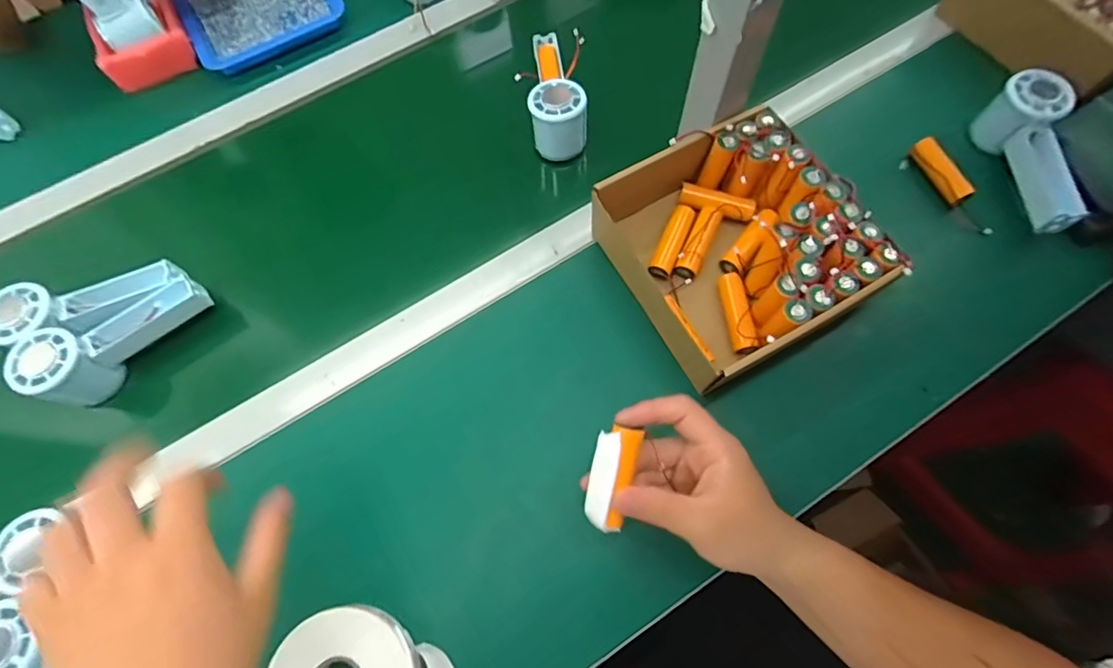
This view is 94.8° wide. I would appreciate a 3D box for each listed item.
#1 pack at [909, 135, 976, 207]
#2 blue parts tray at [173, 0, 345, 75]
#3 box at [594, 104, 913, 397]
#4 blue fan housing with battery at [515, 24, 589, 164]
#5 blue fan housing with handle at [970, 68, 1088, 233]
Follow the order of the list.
[{"bbox_3d":[0.376,-0.161,0.500,0.023,0.020,0.078,-16,70,-3],"label":"pack"},{"bbox_3d":[-0.379,-0.426,0.639,0.176,0.021,0.203,-29,71,-8],"label":"blue parts tray"},{"bbox_3d":[0.153,-0.078,0.448,0.187,0.080,0.207,-31,71,-9],"label":"box"},{"bbox_3d":[-0.002,-0.260,0.538,0.064,0.056,0.165,-2,70,2],"label":"blue fan housing with battery"},{"bbox_3d":[0.447,-0.166,0.473,0.046,0.057,0.148,-6,69,0],"label":"blue fan housing with handle"}]

